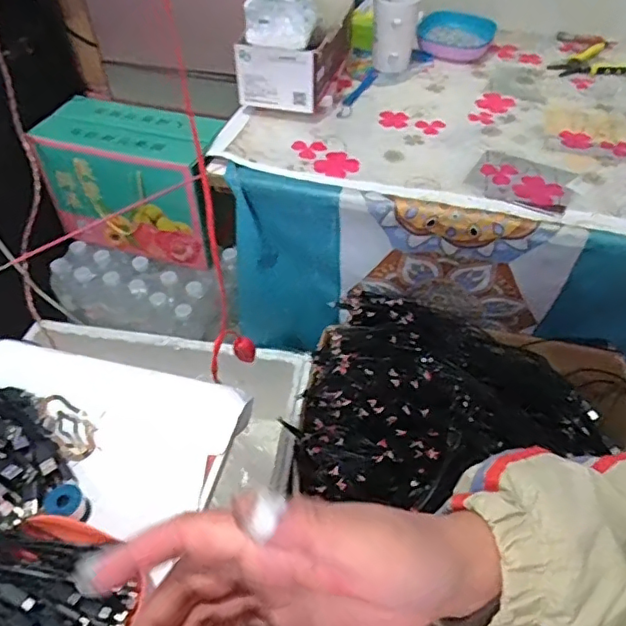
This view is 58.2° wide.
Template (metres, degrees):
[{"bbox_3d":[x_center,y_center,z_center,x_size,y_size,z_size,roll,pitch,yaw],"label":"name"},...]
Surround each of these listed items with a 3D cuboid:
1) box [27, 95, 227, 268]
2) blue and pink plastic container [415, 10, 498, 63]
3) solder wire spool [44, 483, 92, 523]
[{"bbox_3d":[-0.332,-0.255,1.103,0.325,0.233,0.166,12,49,10],"label":"box"},{"bbox_3d":[0.264,-0.516,1.053,0.139,0.039,0.126,15,50,13],"label":"blue and pink plastic container"},{"bbox_3d":[-0.209,0.164,0.481,0.032,0.022,0.027,0,48,0],"label":"solder wire spool"}]

